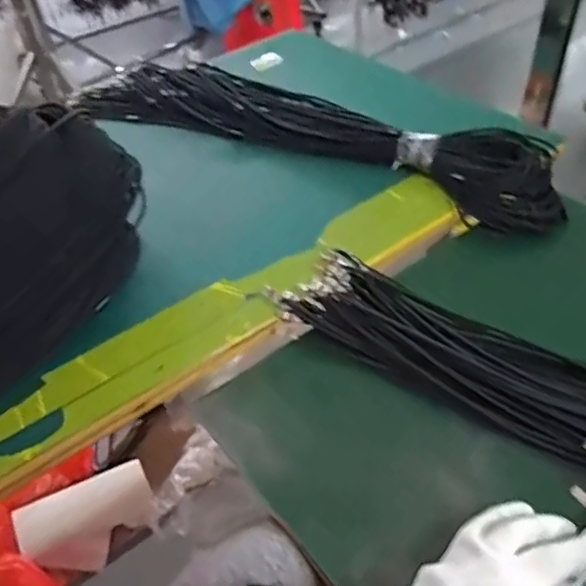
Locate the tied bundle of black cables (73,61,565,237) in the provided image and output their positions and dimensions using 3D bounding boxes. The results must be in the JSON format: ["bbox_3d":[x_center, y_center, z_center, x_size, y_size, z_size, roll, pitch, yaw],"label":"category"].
[{"bbox_3d":[0.005,-0.233,0.799,0.730,0.058,0.164,20,50,25],"label":"tied bundle of black cables"}]

